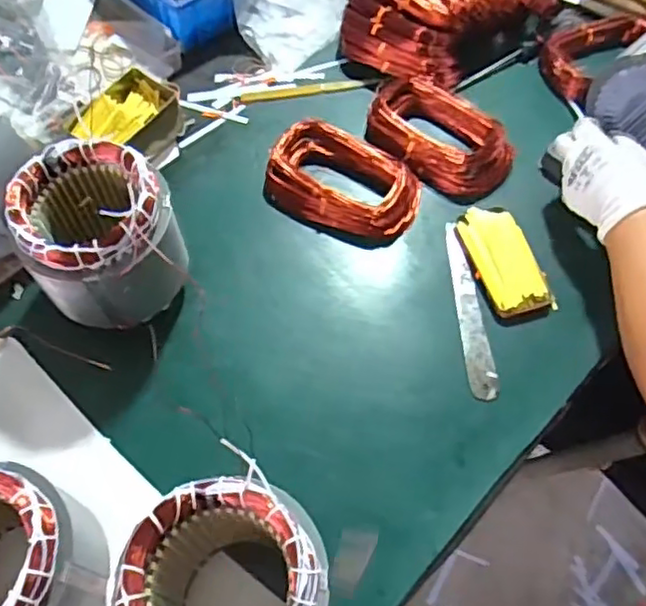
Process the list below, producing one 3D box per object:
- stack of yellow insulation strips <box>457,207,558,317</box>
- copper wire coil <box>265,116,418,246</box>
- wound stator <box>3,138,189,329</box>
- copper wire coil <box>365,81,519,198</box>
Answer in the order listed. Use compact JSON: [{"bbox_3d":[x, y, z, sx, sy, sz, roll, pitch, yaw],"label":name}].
[{"bbox_3d":[0.215,-0.051,0.769,0.073,0.025,0.138,-13,64,-10],"label":"stack of yellow insulation strips"},{"bbox_3d":[0.026,-0.153,0.814,0.193,0.044,0.138,16,63,6],"label":"copper wire coil"},{"bbox_3d":[-0.229,-0.061,0.679,0.138,0.173,0.136,1,62,-2],"label":"wound stator"},{"bbox_3d":[0.150,-0.219,0.852,0.131,0.034,0.201,-37,70,-20],"label":"copper wire coil"}]

